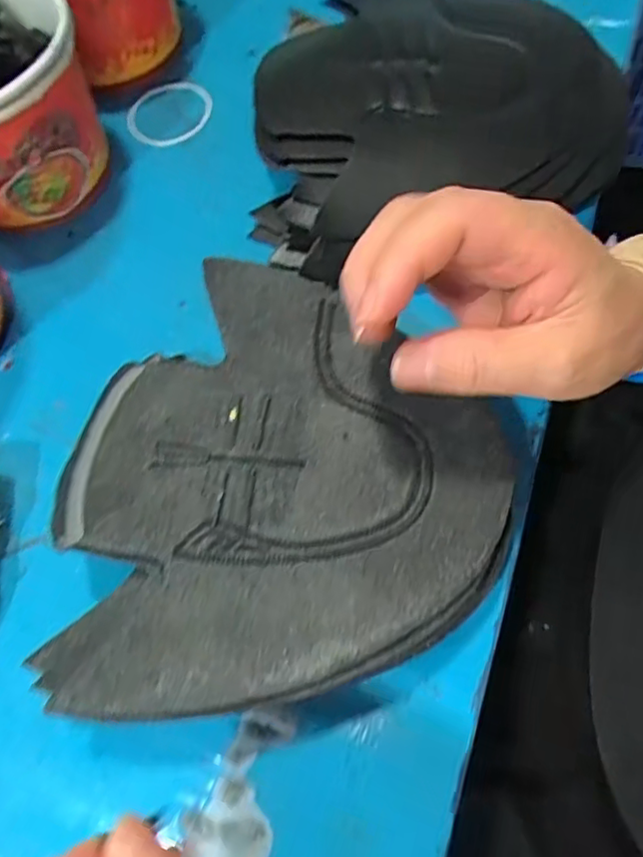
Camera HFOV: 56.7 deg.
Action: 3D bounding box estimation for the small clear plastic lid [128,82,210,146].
[{"bbox_3d":[-0.101,-0.211,0.396,0.058,0.004,0.053,-1,66,3],"label":"small clear plastic lid"}]

